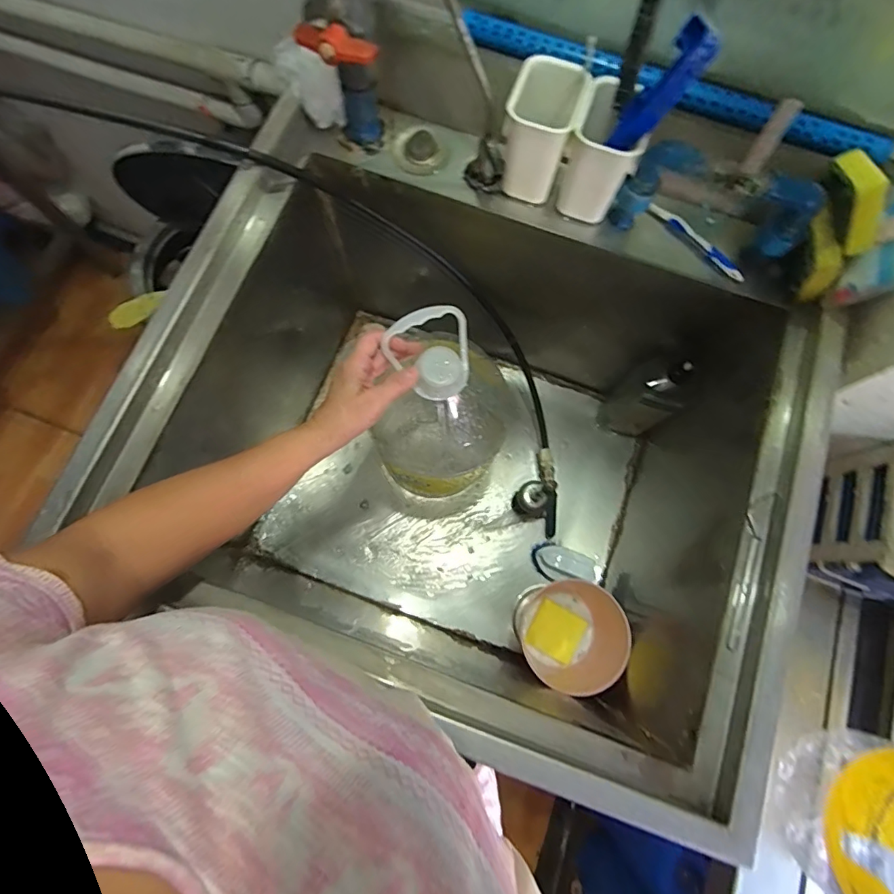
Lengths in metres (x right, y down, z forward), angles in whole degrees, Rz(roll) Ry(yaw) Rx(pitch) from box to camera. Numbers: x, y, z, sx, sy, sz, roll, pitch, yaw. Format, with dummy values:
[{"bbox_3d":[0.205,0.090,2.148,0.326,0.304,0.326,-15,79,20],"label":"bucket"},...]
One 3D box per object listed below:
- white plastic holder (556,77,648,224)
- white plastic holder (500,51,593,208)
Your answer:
[{"bbox_3d":[0.171,-0.322,0.543,0.068,0.107,0.082,21,77,3],"label":"white plastic holder"},{"bbox_3d":[0.103,-0.349,0.545,0.070,0.105,0.087,21,77,3],"label":"white plastic holder"}]

